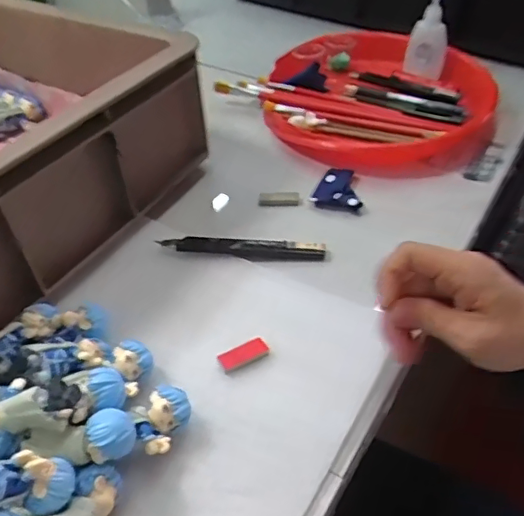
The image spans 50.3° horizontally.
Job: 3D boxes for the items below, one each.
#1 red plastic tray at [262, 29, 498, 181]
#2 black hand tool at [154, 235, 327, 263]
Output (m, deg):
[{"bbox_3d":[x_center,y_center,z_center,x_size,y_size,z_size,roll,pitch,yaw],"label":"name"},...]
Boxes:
[{"bbox_3d":[0.121,-0.175,0.607,0.253,0.037,0.231,23,50,23],"label":"red plastic tray"},{"bbox_3d":[-0.015,-0.007,0.459,0.132,0.015,0.017,3,44,5],"label":"black hand tool"}]

